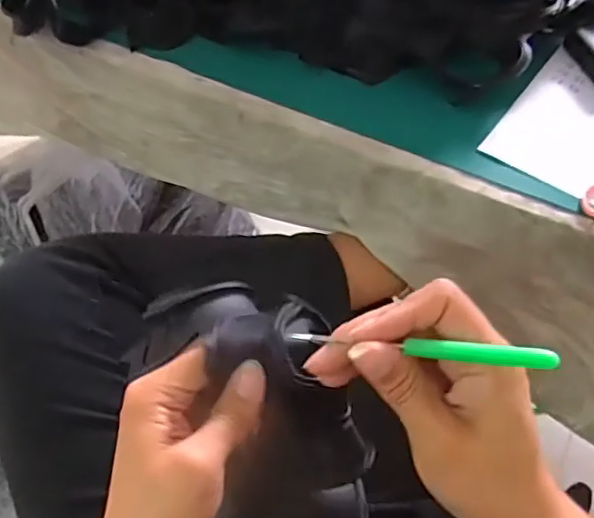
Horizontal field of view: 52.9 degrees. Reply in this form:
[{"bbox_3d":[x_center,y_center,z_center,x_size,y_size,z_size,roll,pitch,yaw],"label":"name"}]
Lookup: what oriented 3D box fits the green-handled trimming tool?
[{"bbox_3d":[0.052,0.039,0.266,0.117,0.008,0.009,2,56,22],"label":"green-handled trimming tool"}]

